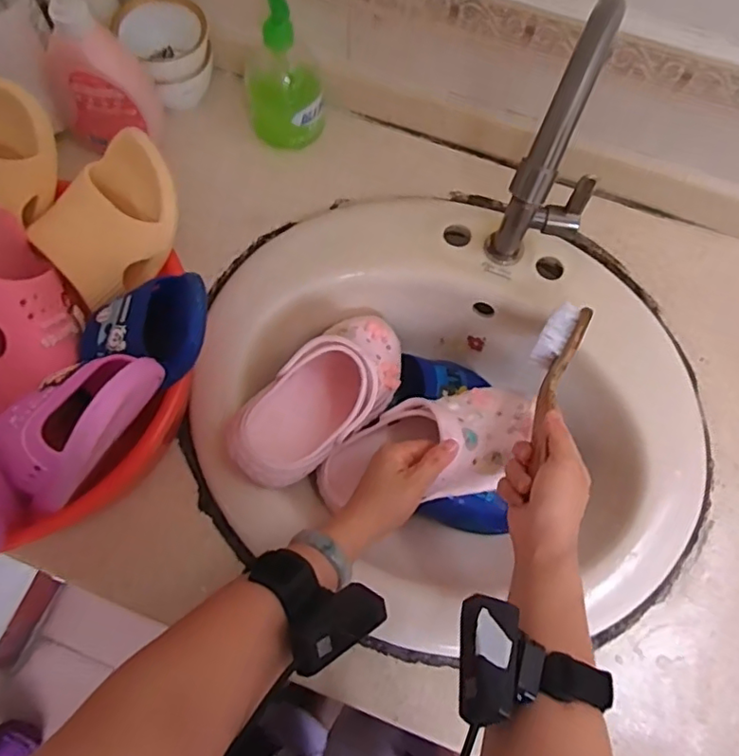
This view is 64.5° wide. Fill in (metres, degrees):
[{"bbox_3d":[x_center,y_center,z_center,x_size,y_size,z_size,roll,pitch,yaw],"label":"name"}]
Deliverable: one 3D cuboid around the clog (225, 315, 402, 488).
[{"bbox_3d":[-0.039,0.015,0.568,0.084,0.092,0.223,36,54,11],"label":"clog"}]

